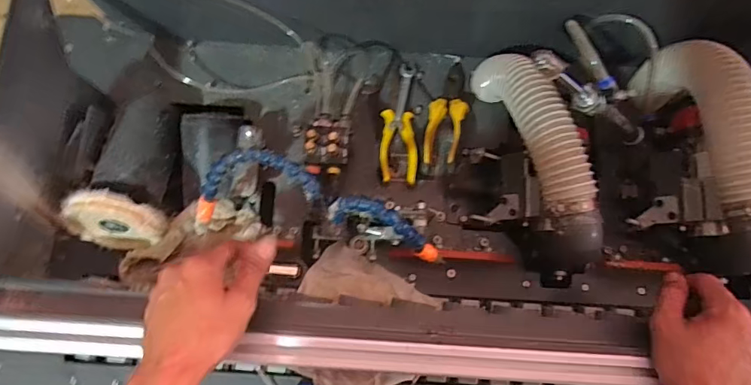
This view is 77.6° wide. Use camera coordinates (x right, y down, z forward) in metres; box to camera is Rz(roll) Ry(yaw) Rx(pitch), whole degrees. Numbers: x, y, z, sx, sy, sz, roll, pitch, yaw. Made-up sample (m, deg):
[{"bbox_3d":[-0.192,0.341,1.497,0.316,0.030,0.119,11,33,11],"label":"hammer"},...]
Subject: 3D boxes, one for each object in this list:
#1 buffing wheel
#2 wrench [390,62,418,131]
[{"bbox_3d":[-0.295,0.035,0.522,0.096,0.096,0.021,-19,47,27],"label":"buffing wheel"},{"bbox_3d":[0.038,-0.129,0.624,0.022,0.015,0.098,9,78,2],"label":"wrench"}]

